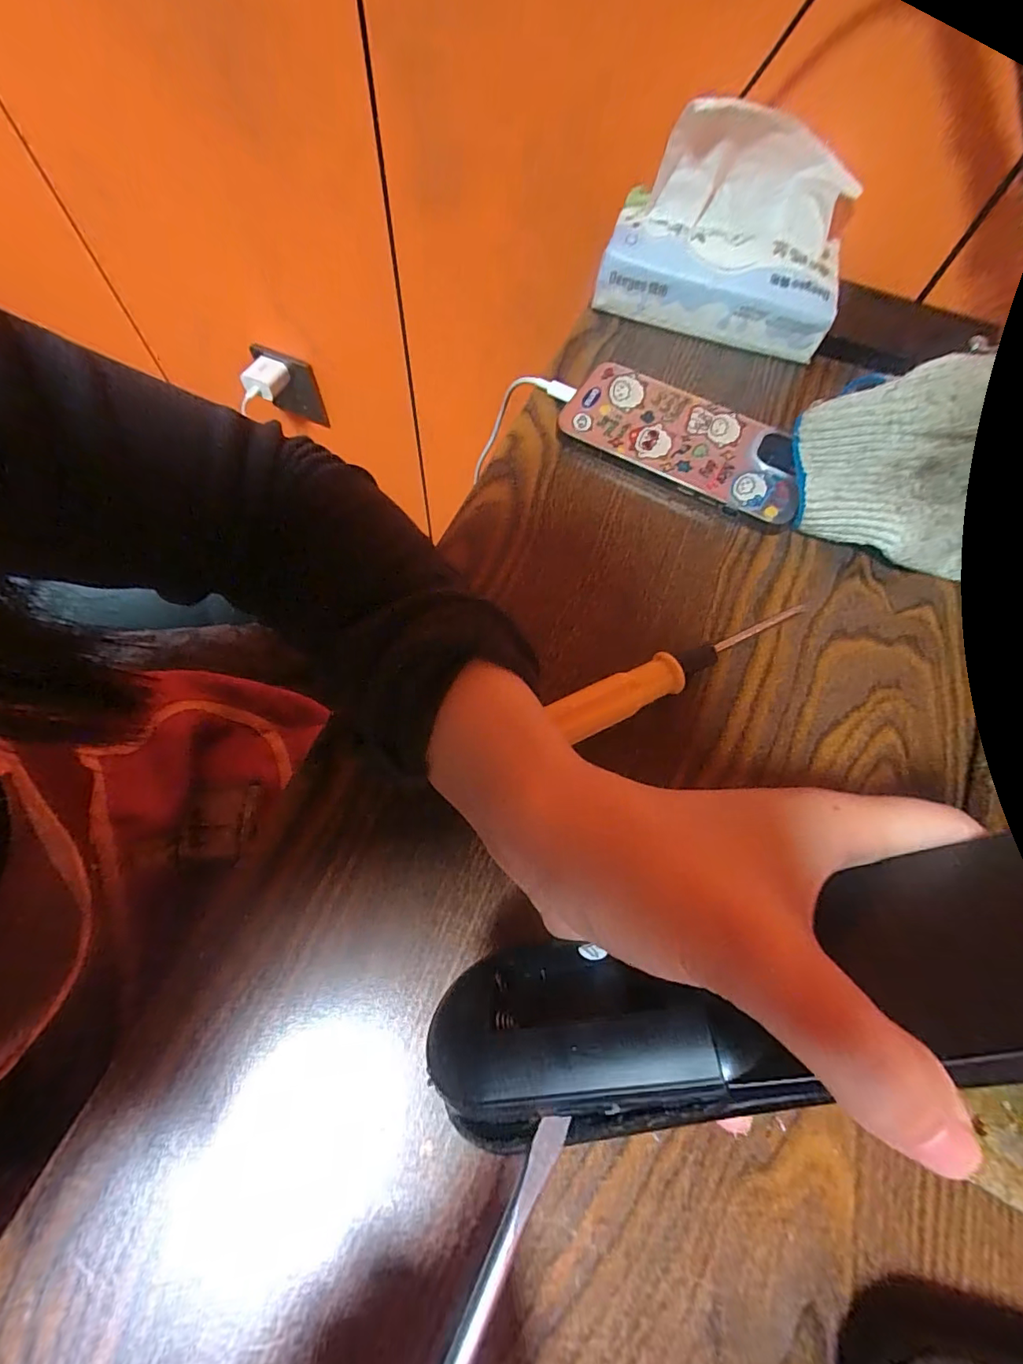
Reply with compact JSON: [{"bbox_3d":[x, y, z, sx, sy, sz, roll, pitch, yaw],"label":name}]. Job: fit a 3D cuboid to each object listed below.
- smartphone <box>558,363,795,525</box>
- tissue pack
[{"bbox_3d":[0.101,-0.141,0.293,0.136,0.016,0.062,27,70,8],"label":"smartphone"},{"bbox_3d":[0.133,-0.278,0.305,0.144,0.078,0.088,12,68,3],"label":"tissue pack"}]

